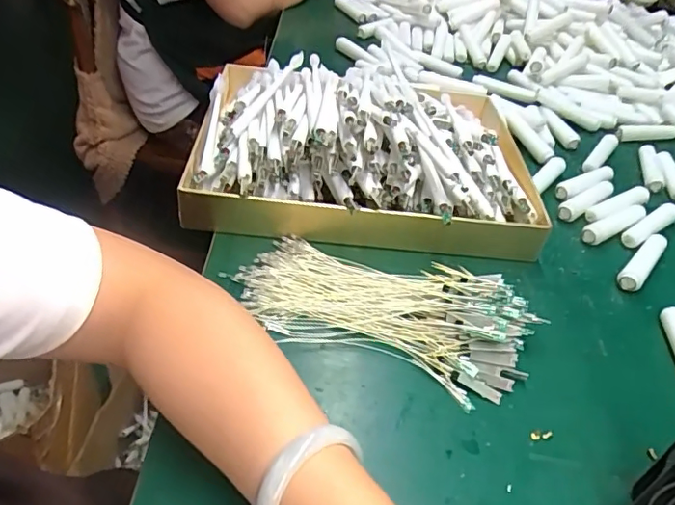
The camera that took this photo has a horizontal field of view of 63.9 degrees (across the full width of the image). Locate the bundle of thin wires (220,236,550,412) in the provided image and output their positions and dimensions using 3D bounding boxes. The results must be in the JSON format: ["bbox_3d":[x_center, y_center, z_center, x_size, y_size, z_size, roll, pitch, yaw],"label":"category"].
[{"bbox_3d":[0.033,0.035,0.405,0.219,0.045,0.098,19,42,14],"label":"bundle of thin wires"}]

